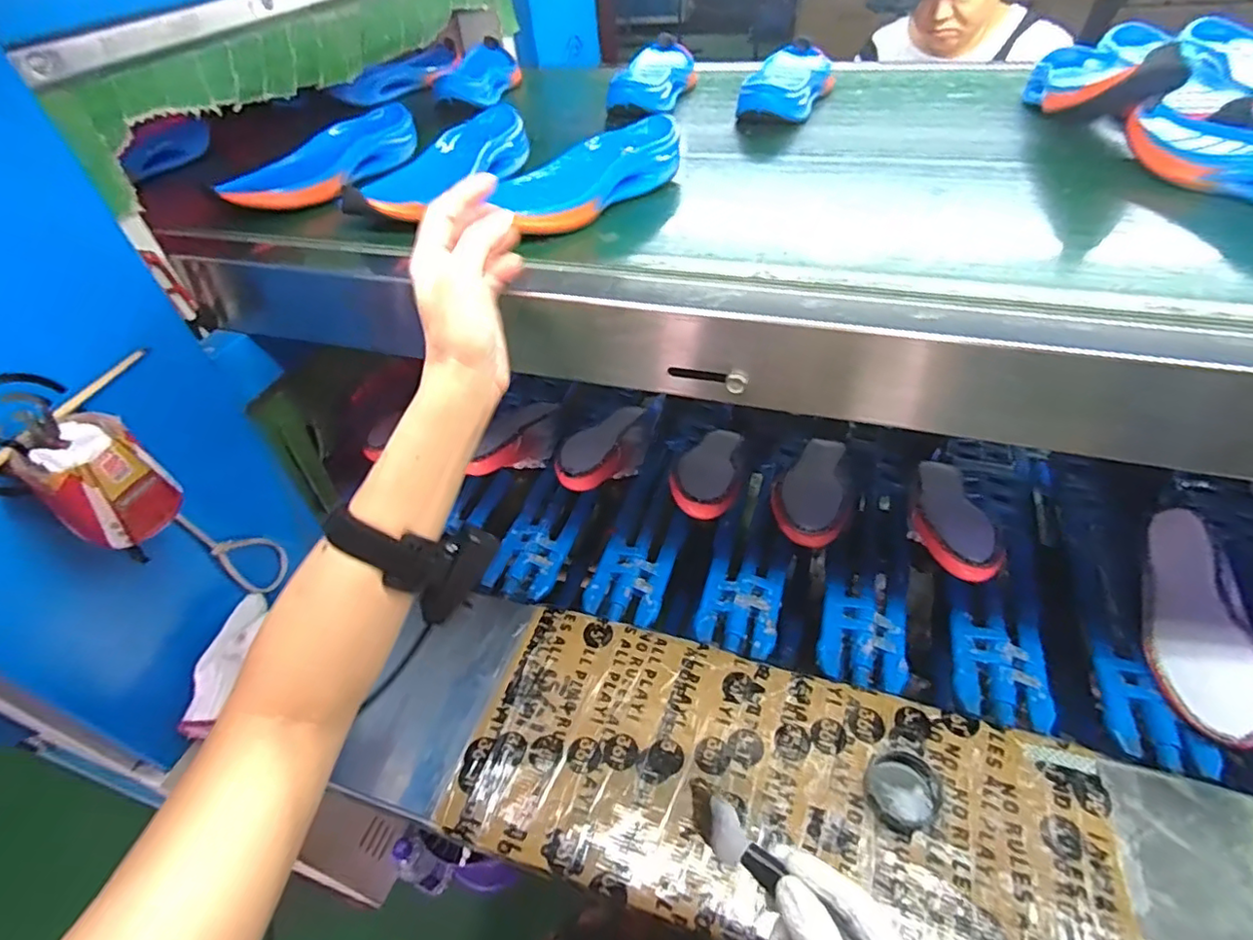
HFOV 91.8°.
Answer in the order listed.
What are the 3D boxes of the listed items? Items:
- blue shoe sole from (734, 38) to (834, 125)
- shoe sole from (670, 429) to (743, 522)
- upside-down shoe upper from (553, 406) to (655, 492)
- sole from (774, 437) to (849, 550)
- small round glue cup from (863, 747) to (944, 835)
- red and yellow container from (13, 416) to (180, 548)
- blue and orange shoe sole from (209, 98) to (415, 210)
[{"bbox_3d":[0.209,-0.486,0.763,0.099,0.043,0.234,11,46,16],"label":"blue shoe sole"},{"bbox_3d":[0.110,-0.007,0.778,0.074,0.031,0.209,11,30,14],"label":"shoe sole"},{"bbox_3d":[-0.027,-0.027,0.844,0.073,0.064,0.229,19,28,20],"label":"upside-down shoe upper"},{"bbox_3d":[0.227,0.009,0.744,0.078,0.034,0.230,12,34,15],"label":"sole"},{"bbox_3d":[0.243,0.281,0.535,0.063,0.017,0.061,-2,44,2],"label":"small round glue cup"},{"bbox_3d":[-0.403,0.009,0.466,0.065,0.088,0.070,20,49,24],"label":"red and yellow container"},{"bbox_3d":[-0.324,-0.333,0.658,0.072,0.048,0.218,14,47,18],"label":"blue and orange shoe sole"}]

